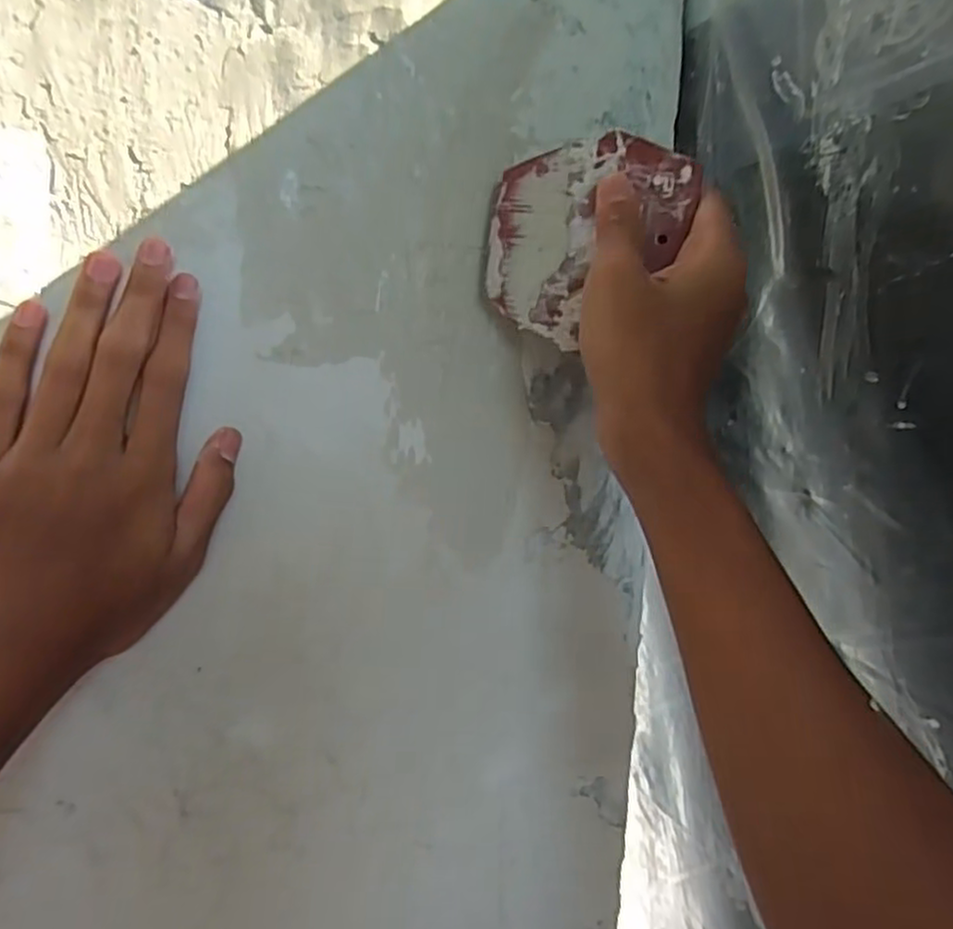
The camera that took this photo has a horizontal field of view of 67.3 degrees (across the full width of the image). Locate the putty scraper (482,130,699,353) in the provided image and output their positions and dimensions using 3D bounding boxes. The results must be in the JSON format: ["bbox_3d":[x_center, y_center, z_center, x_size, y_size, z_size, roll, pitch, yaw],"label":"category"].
[{"bbox_3d":[0.051,-0.106,0.336,0.093,0.089,0.004,7,2,20],"label":"putty scraper"}]

